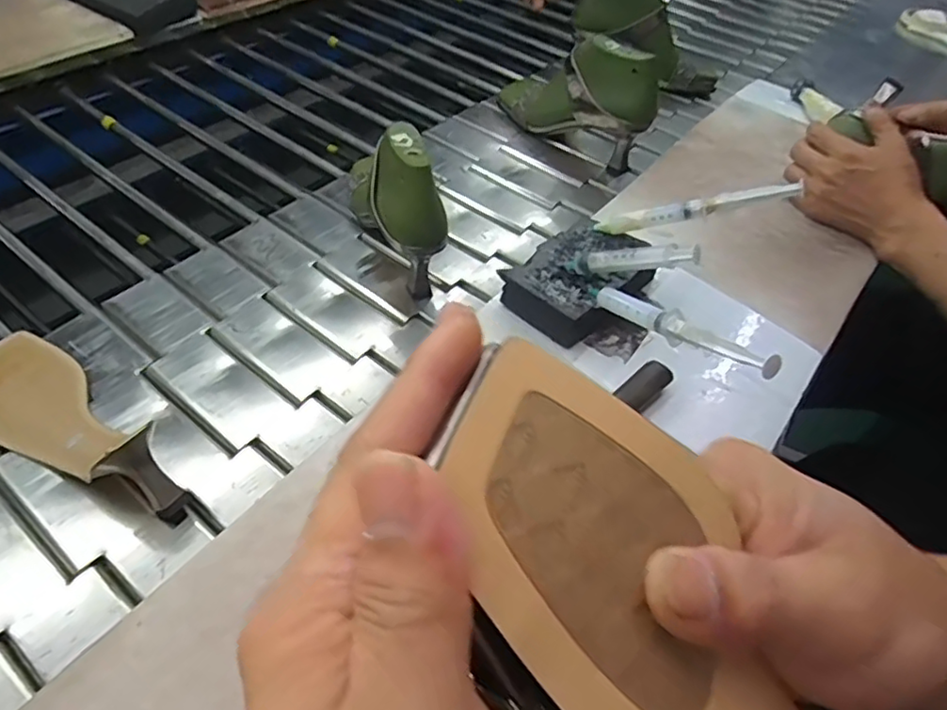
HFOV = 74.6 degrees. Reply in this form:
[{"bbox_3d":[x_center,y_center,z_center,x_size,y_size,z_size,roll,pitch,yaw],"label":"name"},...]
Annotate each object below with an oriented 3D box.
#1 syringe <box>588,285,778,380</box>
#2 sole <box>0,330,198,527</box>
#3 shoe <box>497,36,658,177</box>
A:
[{"bbox_3d":[0.135,-0.021,0.434,0.012,0.020,0.174,-19,28,-21],"label":"syringe"},{"bbox_3d":[-0.310,0.046,0.461,0.238,0.054,0.075,34,54,23],"label":"sole"},{"bbox_3d":[0.132,-0.343,0.801,0.227,0.147,0.080,35,53,18],"label":"shoe"}]

